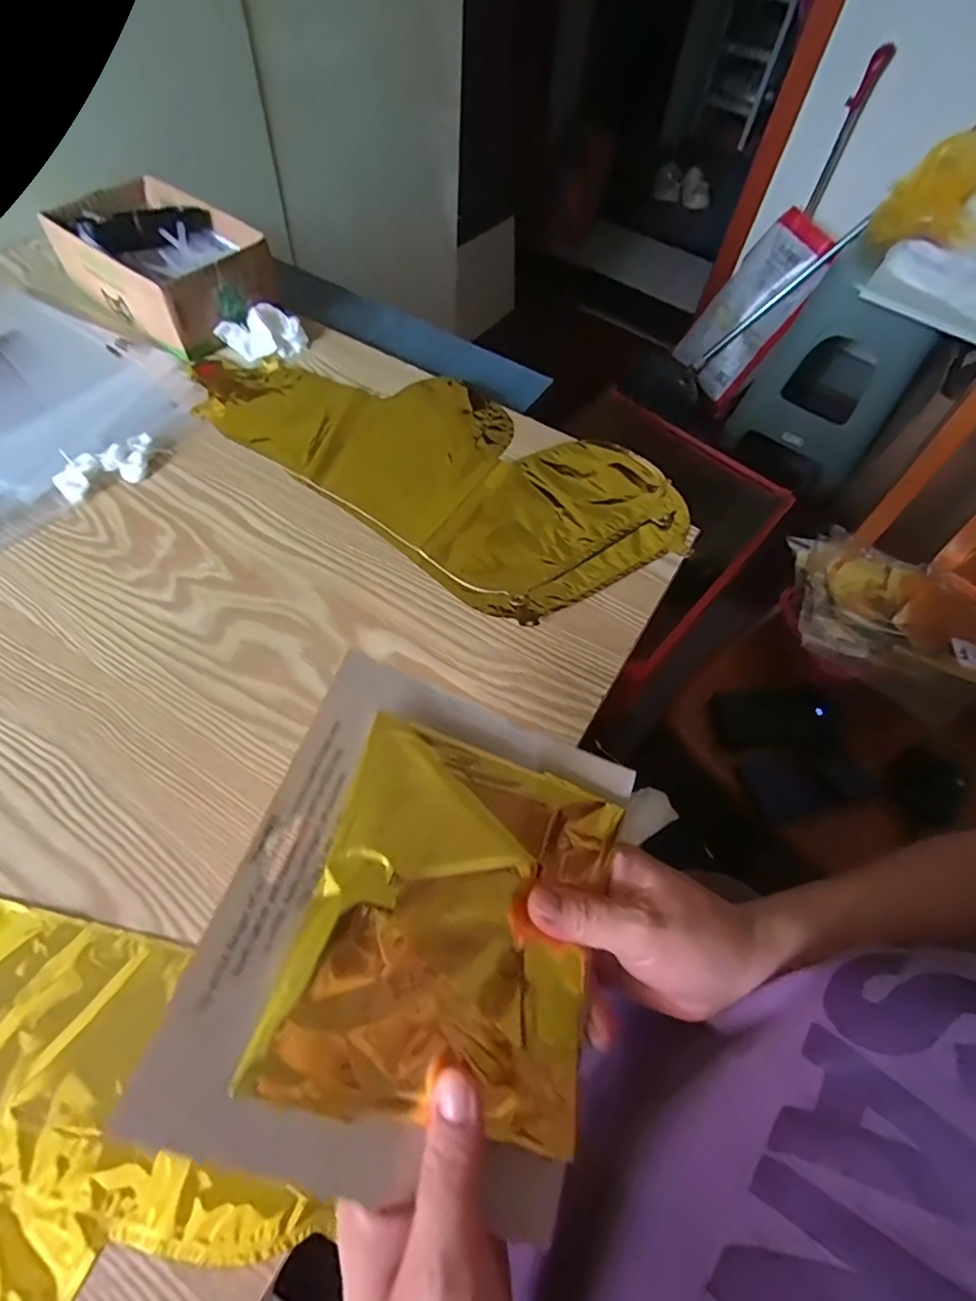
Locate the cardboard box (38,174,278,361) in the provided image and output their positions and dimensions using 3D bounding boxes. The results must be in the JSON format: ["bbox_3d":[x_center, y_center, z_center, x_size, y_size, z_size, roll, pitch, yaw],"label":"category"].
[{"bbox_3d":[-0.311,-0.378,0.556,0.186,0.067,0.136,37,63,17],"label":"cardboard box"}]

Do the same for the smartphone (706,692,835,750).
[{"bbox_3d":[0.369,0.091,0.739,0.159,0.008,0.071,1,80,-2],"label":"smartphone"}]

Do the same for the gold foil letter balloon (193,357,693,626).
[{"bbox_3d":[-0.045,-0.180,0.497,0.423,0.014,0.209,35,62,16],"label":"gold foil letter balloon"}]

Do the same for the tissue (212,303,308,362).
[{"bbox_3d":[-0.220,-0.311,0.551,0.072,0.027,0.042,-32,66,-21],"label":"tissue"}]

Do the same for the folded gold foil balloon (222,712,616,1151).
[{"bbox_3d":[-0.009,0.115,0.244,0.132,0.017,0.143,27,60,-18],"label":"folded gold foil balloon"}]

